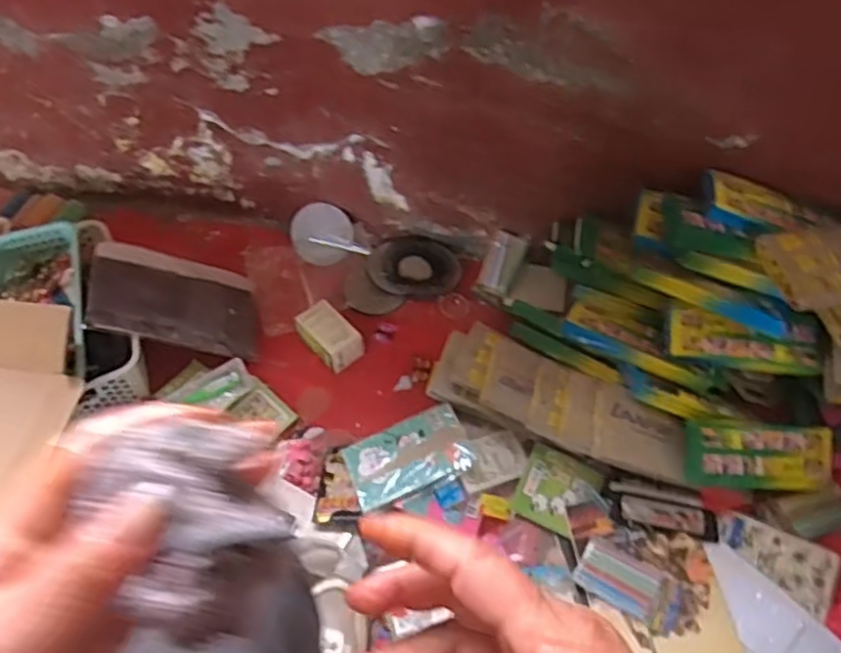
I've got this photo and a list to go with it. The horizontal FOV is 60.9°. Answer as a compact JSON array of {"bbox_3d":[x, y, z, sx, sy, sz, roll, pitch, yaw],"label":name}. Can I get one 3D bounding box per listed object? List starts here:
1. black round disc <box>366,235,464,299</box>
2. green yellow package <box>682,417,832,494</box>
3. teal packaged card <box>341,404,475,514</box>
[{"bbox_3d":[-0.009,-0.091,1.047,0.133,0.016,0.103,17,58,14],"label":"black round disc"},{"bbox_3d":[0.388,0.149,0.822,0.186,0.016,0.074,6,87,-15],"label":"green yellow package"},{"bbox_3d":[-0.015,0.153,0.838,0.139,0.009,0.093,-24,51,-4],"label":"teal packaged card"}]

